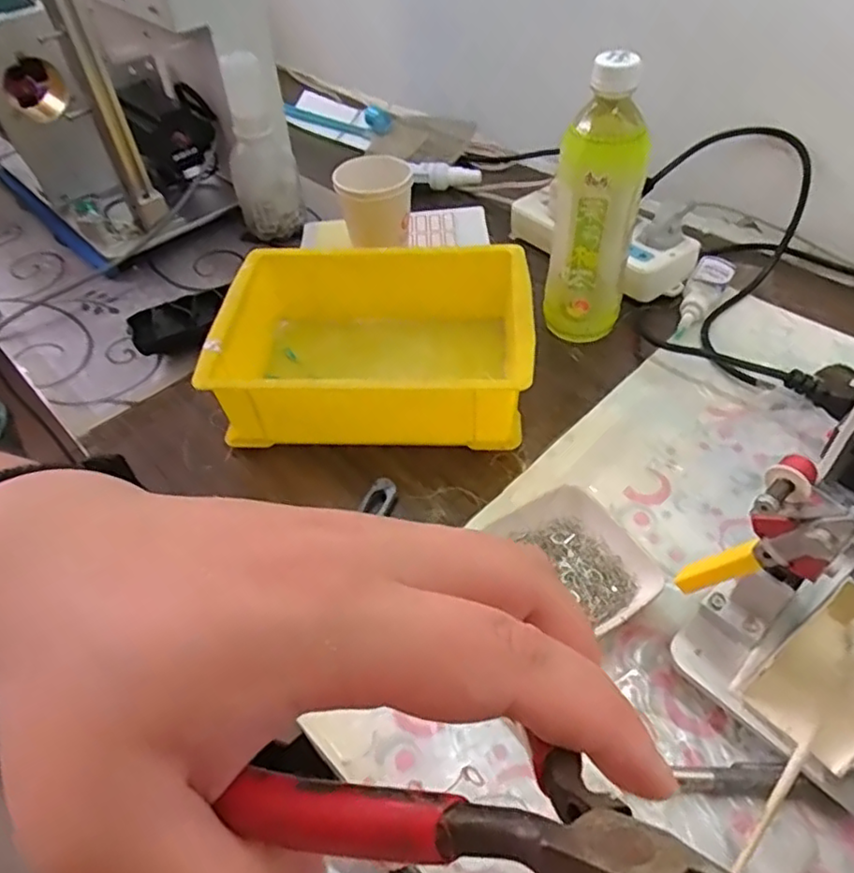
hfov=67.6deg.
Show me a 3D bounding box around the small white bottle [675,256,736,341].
[{"bbox_3d":[0.252,-0.129,0.584,0.030,0.022,0.121,24,54,24],"label":"small white bottle"}]

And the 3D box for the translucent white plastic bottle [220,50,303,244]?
[{"bbox_3d":[-0.175,-0.293,0.661,0.066,0.169,0.066,-13,48,-7],"label":"translucent white plastic bottle"}]

